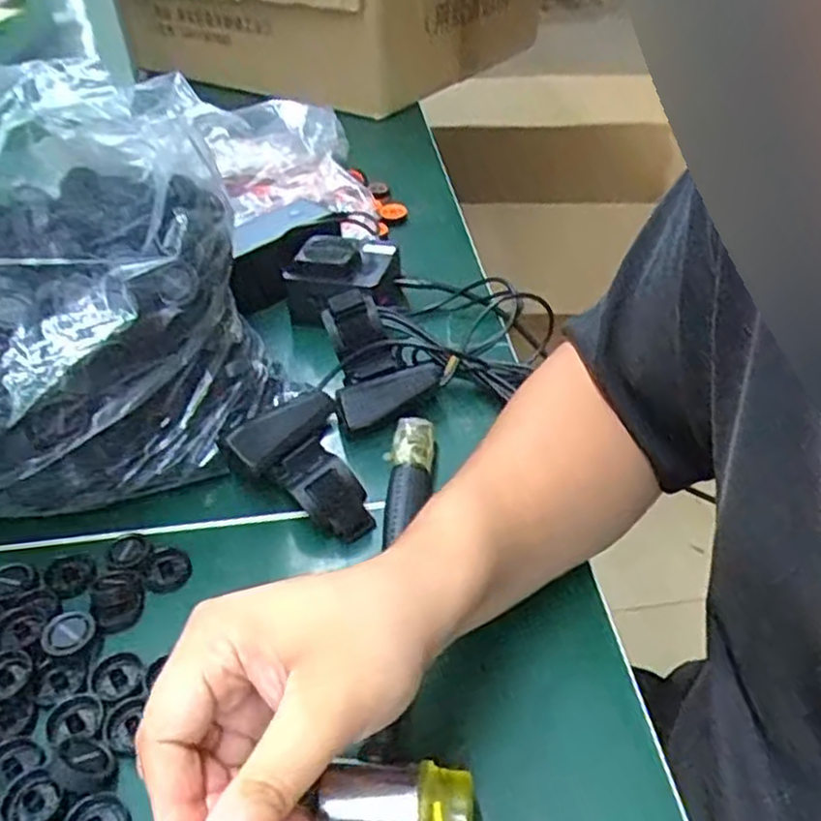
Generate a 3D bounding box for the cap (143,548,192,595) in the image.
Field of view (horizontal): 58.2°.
[{"bbox_3d":[-0.133,0.087,0.405,0.022,0.007,0.027,-4,40,-3],"label":"cap"}]

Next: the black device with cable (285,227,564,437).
[{"bbox_3d":[-0.031,-0.072,0.534,0.088,0.074,0.179,-15,42,-12],"label":"black device with cable"}]

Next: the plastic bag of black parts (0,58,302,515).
[{"bbox_3d":[-0.213,-0.049,0.415,0.171,0.200,0.236,26,47,30],"label":"plastic bag of black parts"}]

